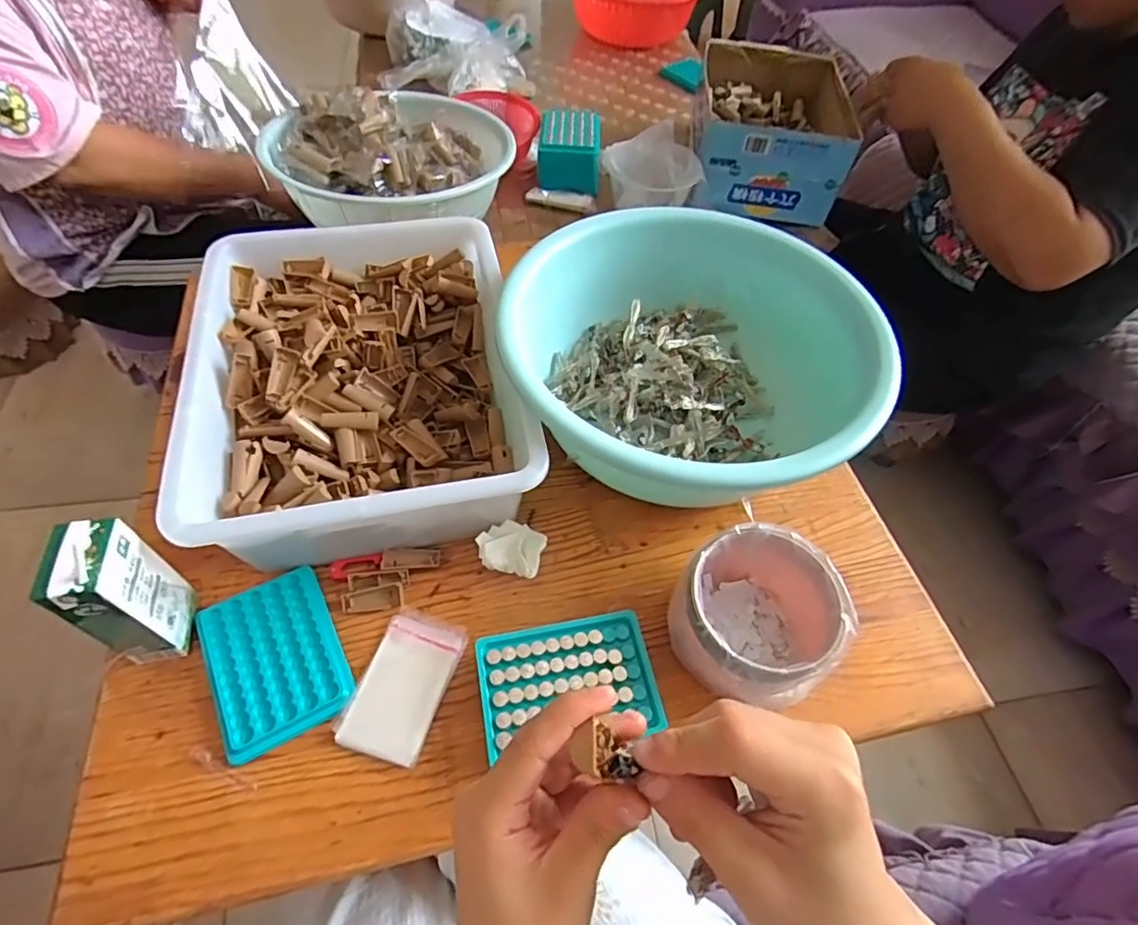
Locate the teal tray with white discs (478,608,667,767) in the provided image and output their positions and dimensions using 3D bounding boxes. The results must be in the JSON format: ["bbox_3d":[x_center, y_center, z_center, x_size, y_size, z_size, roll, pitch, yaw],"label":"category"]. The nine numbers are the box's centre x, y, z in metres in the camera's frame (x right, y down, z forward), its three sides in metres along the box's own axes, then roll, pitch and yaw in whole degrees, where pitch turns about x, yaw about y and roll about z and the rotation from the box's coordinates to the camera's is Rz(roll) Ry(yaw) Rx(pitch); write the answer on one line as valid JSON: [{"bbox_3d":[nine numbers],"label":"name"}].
[{"bbox_3d":[-0.001,0.163,0.449,0.131,0.008,0.087,-6,56,-9],"label":"teal tray with white discs"}]

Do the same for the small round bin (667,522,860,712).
[{"bbox_3d":[0.151,0.128,0.473,0.116,0.088,0.121,2,54,-3],"label":"small round bin"}]

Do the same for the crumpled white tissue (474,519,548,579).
[{"bbox_3d":[-0.051,0.077,0.530,0.057,0.030,0.045,10,54,2],"label":"crumpled white tissue"}]

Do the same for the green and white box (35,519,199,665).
[{"bbox_3d":[-0.323,0.097,0.430,0.040,0.139,0.055,-6,55,-9],"label":"green and white box"}]

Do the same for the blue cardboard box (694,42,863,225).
[{"bbox_3d":[0.321,-0.549,0.970,0.219,0.123,0.313,8,54,1],"label":"blue cardboard box"}]

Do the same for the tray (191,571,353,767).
[{"bbox_3d":[-0.236,0.156,0.472,0.095,0.014,0.129,-22,59,-19],"label":"tray"}]

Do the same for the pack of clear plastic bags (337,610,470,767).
[{"bbox_3d":[-0.130,0.174,0.470,0.066,0.007,0.111,16,55,7],"label":"pack of clear plastic bags"}]

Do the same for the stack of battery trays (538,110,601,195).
[{"bbox_3d":[0.000,-0.492,0.935,0.096,0.065,0.116,3,54,-3],"label":"stack of battery trays"}]

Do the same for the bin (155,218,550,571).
[{"bbox_3d":[-0.198,-0.080,0.580,0.279,0.113,0.359,-9,55,-11],"label":"bin"}]

